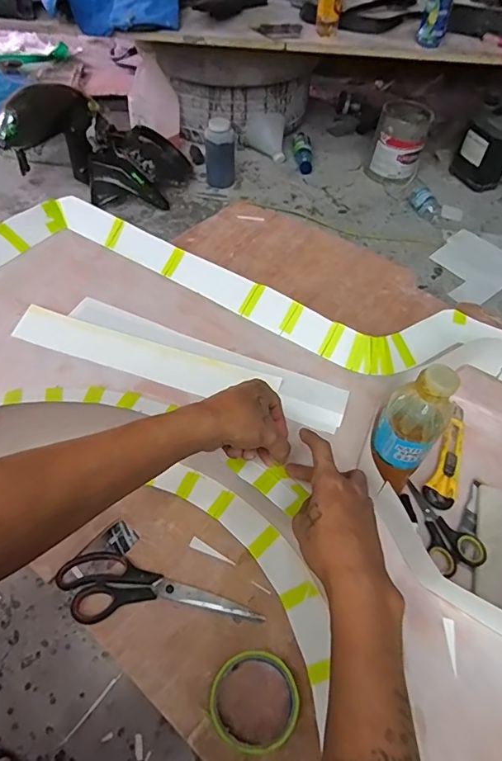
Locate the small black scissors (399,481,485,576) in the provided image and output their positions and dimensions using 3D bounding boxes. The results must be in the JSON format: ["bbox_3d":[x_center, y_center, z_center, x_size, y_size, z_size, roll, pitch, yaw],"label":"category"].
[{"bbox_3d":[0.220,0.168,0.549,0.056,0.016,0.111,-16,55,-16],"label":"small black scissors"}]

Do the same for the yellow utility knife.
[{"bbox_3d":[0.256,0.093,0.610,0.035,0.012,0.159,21,54,13],"label":"yellow utility knife"}]

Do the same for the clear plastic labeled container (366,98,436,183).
[{"bbox_3d":[0.481,-0.773,1.541,0.163,0.191,0.143,21,54,12],"label":"clear plastic labeled container"}]

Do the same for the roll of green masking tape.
[{"bbox_3d":[0.005,0.327,0.480,0.087,0.017,0.088,2,52,-2],"label":"roll of green masking tape"}]

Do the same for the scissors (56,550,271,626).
[{"bbox_3d":[-0.111,0.257,0.531,0.230,0.014,0.076,17,53,10],"label":"scissors"}]

